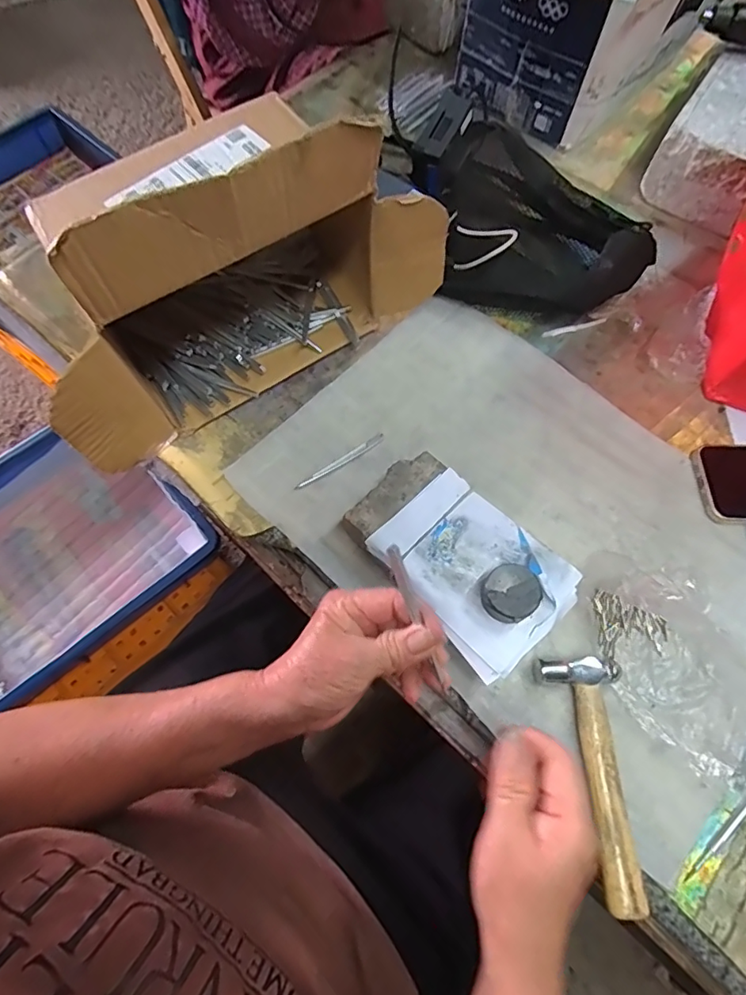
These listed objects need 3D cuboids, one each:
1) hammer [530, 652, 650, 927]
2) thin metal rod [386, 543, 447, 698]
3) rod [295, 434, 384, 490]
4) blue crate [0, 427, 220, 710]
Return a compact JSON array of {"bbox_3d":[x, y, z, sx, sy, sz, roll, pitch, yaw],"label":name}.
[{"bbox_3d":[0.159,0.195,0.362,0.055,0.023,0.156,-3,67,-3],"label":"hammer"},{"bbox_3d":[0.027,0.073,0.308,0.007,0.006,0.096,-23,98,-11],"label":"thin metal rod"},{"bbox_3d":[-0.028,-0.032,0.461,0.091,0.004,0.009,-33,72,-14],"label":"rod"},{"bbox_3d":[-0.446,0.103,0.656,0.418,0.081,0.277,-41,74,-17],"label":"blue crate"}]

